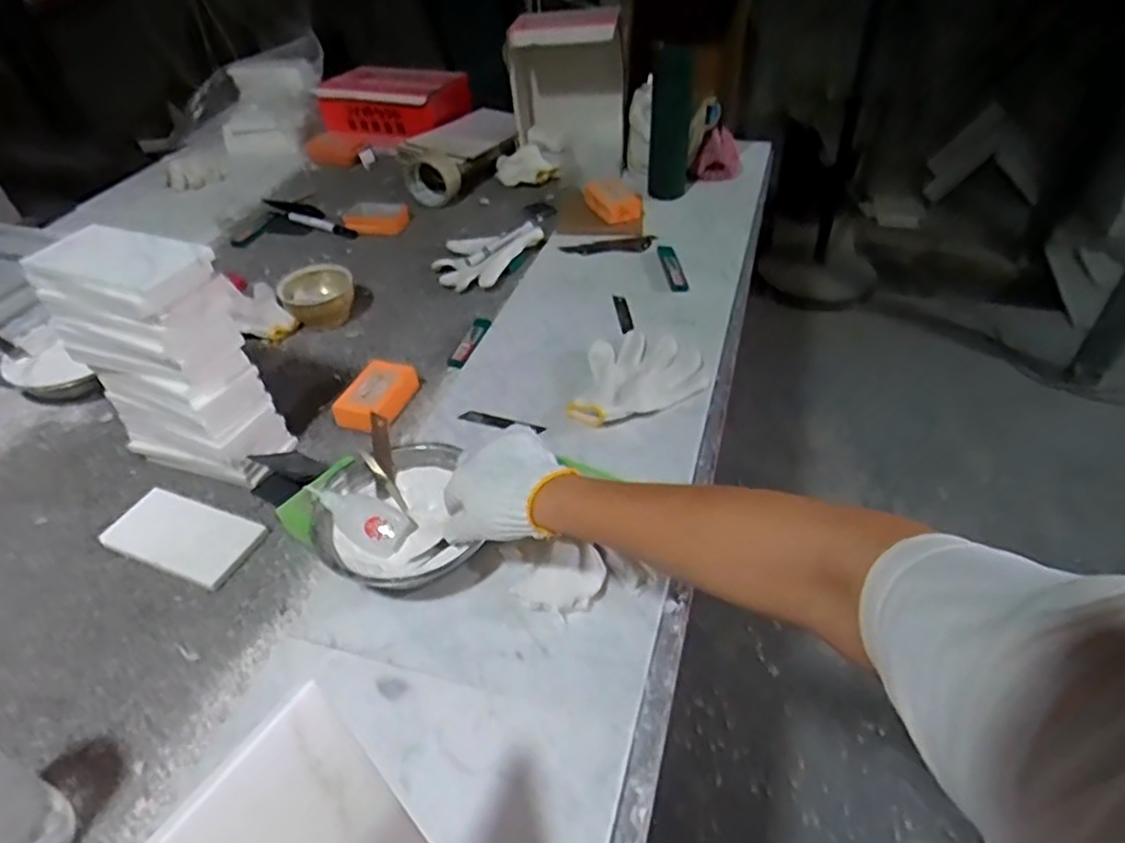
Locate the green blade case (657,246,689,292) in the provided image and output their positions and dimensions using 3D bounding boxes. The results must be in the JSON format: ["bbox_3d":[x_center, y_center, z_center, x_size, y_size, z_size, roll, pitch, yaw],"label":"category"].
[{"bbox_3d":[0.162,-0.230,1.021,0.024,0.006,0.122,-5,43,-3],"label":"green blade case"}]

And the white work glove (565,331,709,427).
[{"bbox_3d":[0.080,-0.055,0.825,0.185,0.034,0.133,-32,50,-28],"label":"white work glove"}]

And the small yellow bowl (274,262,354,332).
[{"bbox_3d":[-0.336,-0.173,0.950,0.096,0.050,0.091,-1,43,1],"label":"small yellow bowl"}]

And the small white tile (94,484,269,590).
[{"bbox_3d":[-0.374,0.111,0.681,0.152,0.008,0.079,16,46,18],"label":"small white tile"}]

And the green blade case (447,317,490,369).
[{"bbox_3d":[-0.121,-0.106,0.907,0.027,0.004,0.107,11,45,14],"label":"green blade case"}]

